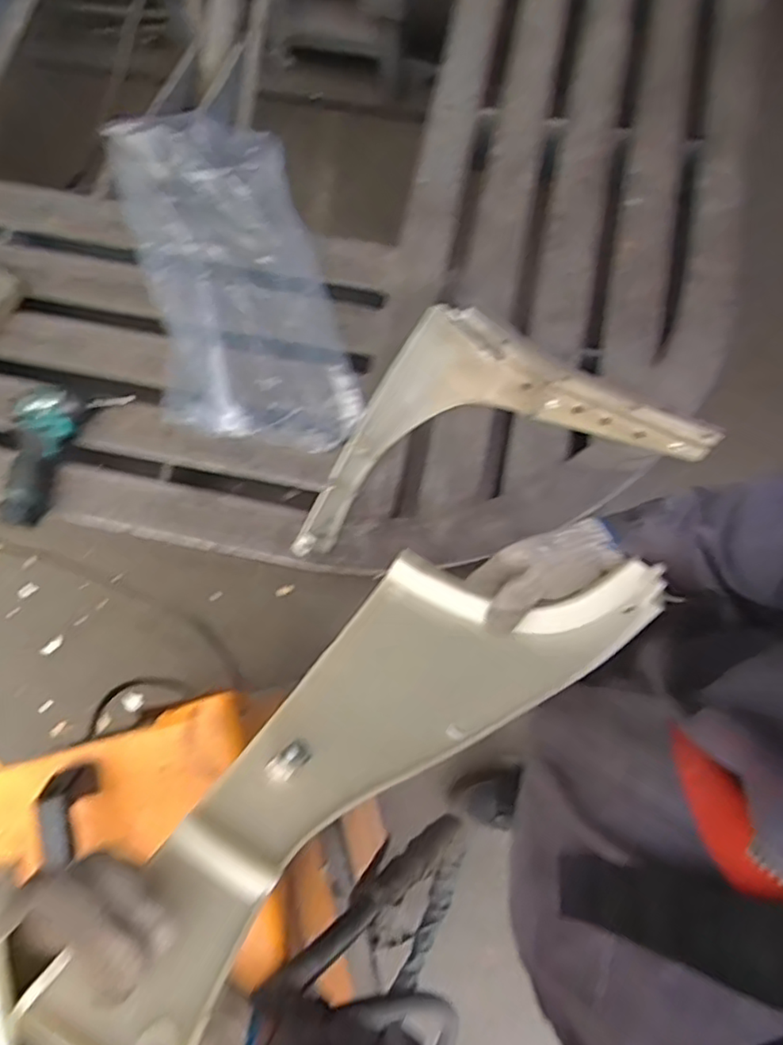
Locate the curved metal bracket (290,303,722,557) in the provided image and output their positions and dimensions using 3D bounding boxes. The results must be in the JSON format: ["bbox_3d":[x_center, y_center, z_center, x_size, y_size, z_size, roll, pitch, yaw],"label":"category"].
[{"bbox_3d":[0.133,-0.169,0.900,0.596,0.119,0.285,-15,76,-3],"label":"curved metal bracket"}]

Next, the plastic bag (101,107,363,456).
[{"bbox_3d":[-0.228,-0.338,0.921,0.272,0.176,0.476,-14,76,-3],"label":"plastic bag"}]

